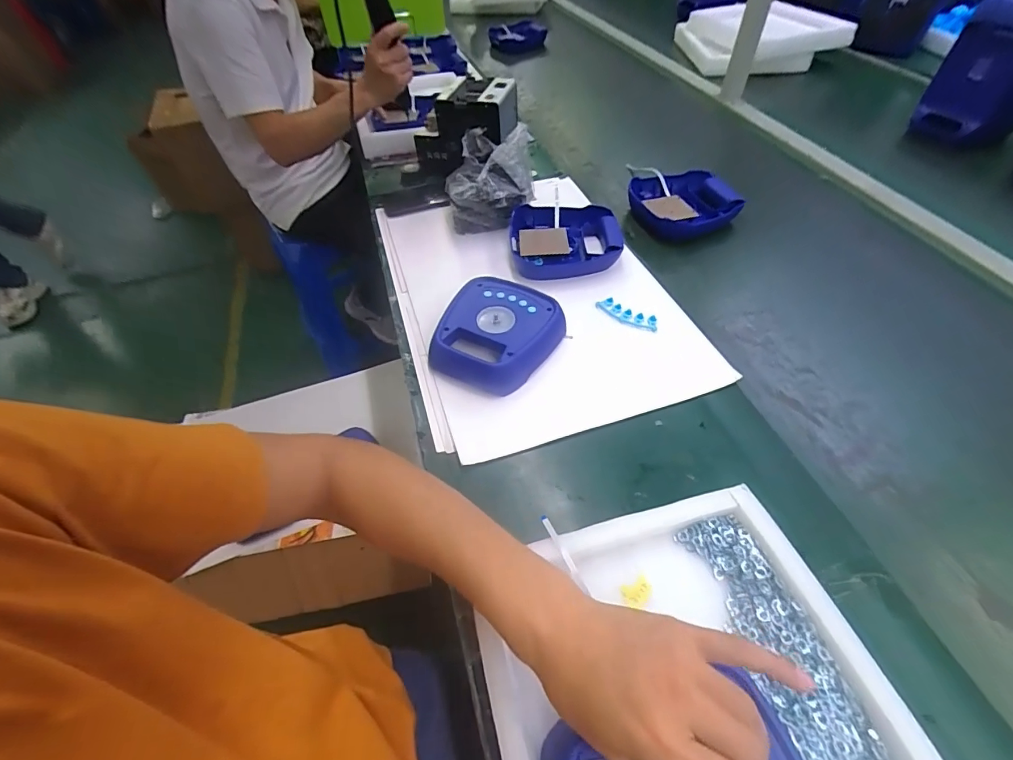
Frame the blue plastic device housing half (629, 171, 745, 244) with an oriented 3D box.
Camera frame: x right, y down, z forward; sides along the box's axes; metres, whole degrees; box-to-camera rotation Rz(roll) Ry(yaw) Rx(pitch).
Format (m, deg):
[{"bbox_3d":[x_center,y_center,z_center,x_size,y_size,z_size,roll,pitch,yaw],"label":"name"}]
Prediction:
[{"bbox_3d":[0.332,-0.329,0.853,0.194,0.072,0.132,5,52,8],"label":"blue plastic device housing half"}]

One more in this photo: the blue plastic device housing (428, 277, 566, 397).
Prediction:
[{"bbox_3d":[-0.014,-0.065,0.617,0.161,0.040,0.170,20,55,19],"label":"blue plastic device housing"}]

